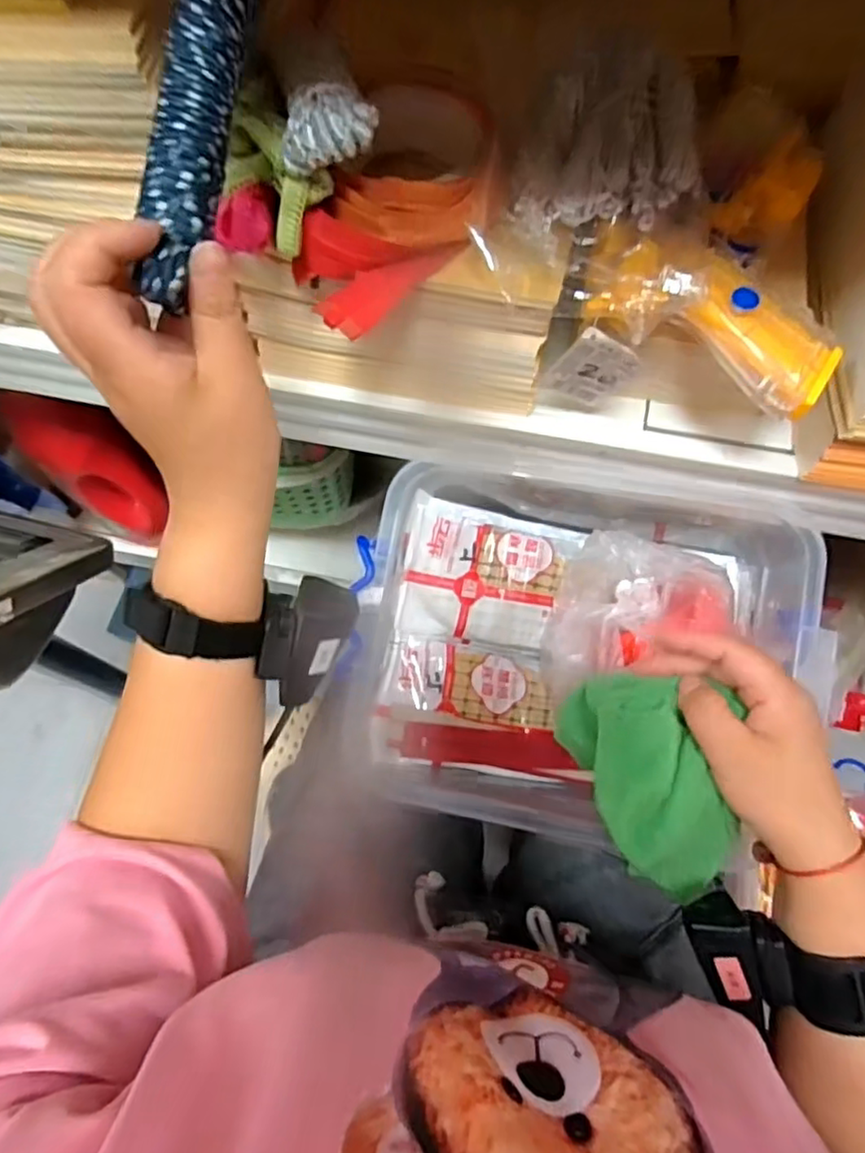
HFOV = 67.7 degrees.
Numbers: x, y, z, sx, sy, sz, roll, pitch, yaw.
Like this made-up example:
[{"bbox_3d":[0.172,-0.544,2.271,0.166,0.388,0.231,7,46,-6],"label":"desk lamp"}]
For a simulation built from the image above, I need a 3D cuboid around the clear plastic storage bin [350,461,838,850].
[{"bbox_3d":[0.108,0.051,0.483,0.304,0.116,0.224,5,71,3],"label":"clear plastic storage bin"}]

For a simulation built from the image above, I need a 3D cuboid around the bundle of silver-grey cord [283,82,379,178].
[{"bbox_3d":[-0.048,-0.211,0.304,0.042,0.019,0.032,0,70,1],"label":"bundle of silver-grey cord"}]

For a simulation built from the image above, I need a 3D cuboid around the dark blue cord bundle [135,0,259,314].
[{"bbox_3d":[-0.092,-0.185,0.254,0.022,0.024,0.152,16,97,7],"label":"dark blue cord bundle"}]

